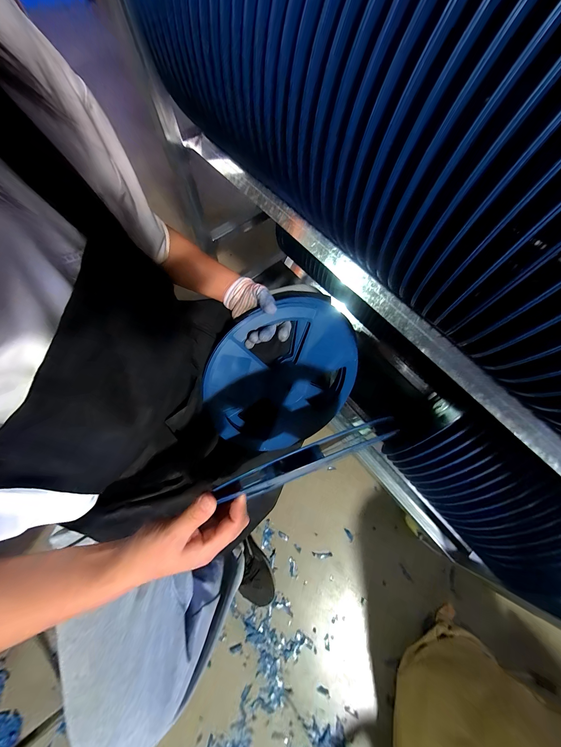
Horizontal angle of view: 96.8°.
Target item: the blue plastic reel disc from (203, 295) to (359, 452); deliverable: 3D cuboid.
[{"bbox_3d":[0.007,0.015,0.492,0.320,0.289,0.034,-52,32,11],"label":"blue plastic reel disc"}]

